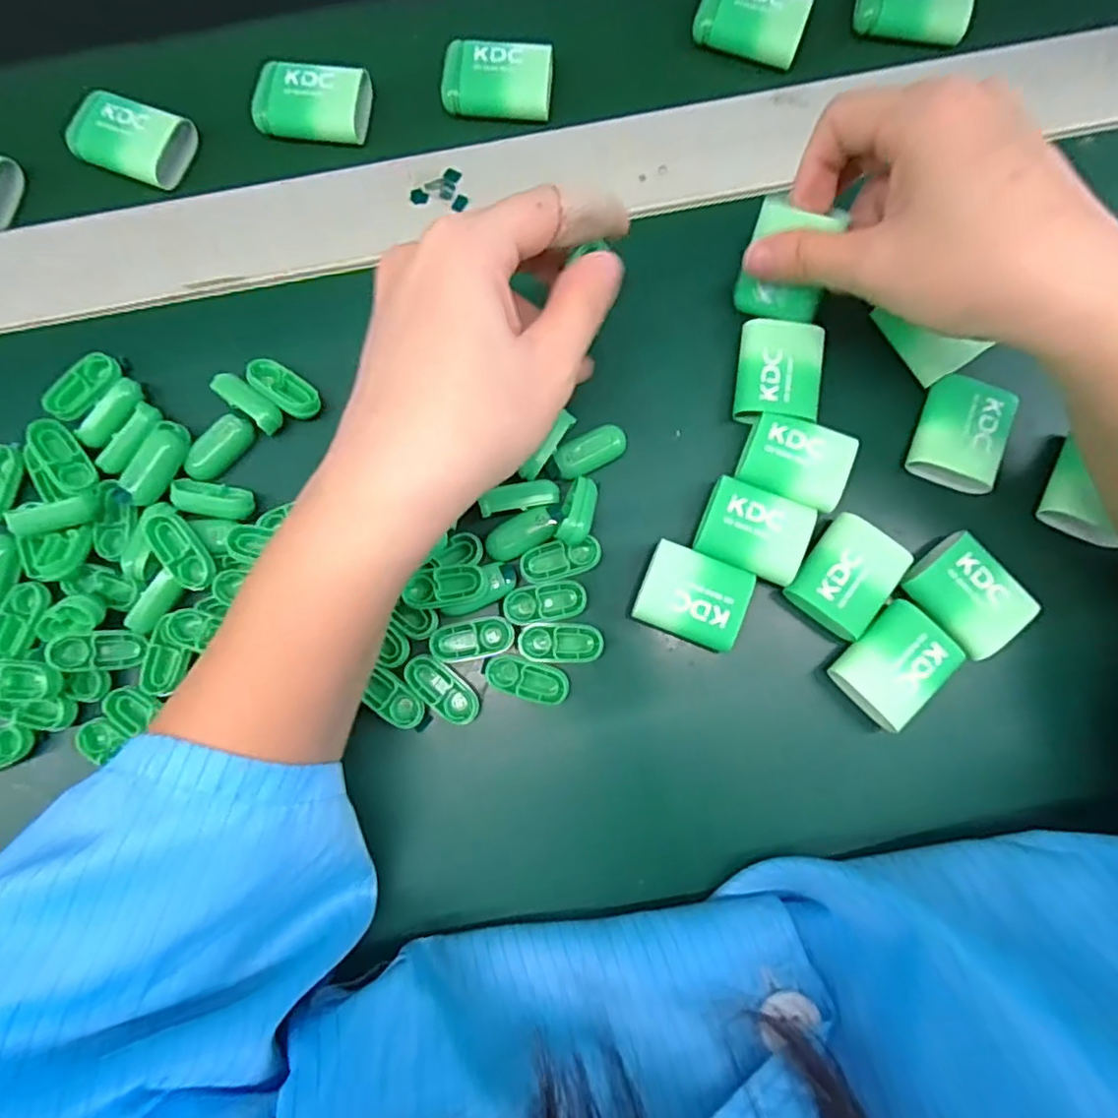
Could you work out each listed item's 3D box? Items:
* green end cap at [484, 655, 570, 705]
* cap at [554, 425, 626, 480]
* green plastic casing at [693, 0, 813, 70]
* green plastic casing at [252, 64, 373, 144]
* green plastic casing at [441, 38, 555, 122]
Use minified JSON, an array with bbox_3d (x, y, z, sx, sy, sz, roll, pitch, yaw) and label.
[{"bbox_3d":[-0.013,0.049,0.261,0.034,0.008,0.015,19,77,-1],"label":"green end cap"},{"bbox_3d":[0.014,-0.046,0.268,0.031,0.004,0.015,-25,81,-10],"label":"cap"},{"bbox_3d":[0.092,-0.258,0.306,0.050,0.014,0.032,18,77,-1],"label":"green plastic casing"},{"bbox_3d":[-0.117,-0.216,0.300,0.051,0.012,0.035,13,77,-3],"label":"green plastic casing"},{"bbox_3d":[-0.028,-0.227,0.299,0.051,0.010,0.032,4,77,-5],"label":"green plastic casing"}]

